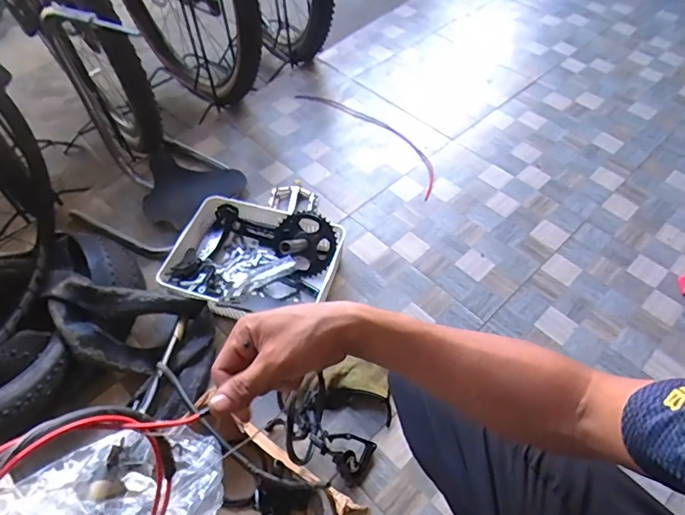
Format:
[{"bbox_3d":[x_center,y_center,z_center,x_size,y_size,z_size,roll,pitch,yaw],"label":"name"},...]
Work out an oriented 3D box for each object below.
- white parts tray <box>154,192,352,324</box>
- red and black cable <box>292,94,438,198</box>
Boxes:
[{"bbox_3d":[-0.188,0.010,0.992,0.332,0.083,0.263,17,55,11],"label":"white parts tray"},{"bbox_3d":[0.084,-0.352,1.320,0.132,0.012,0.541,-34,61,-23],"label":"red and black cable"}]

